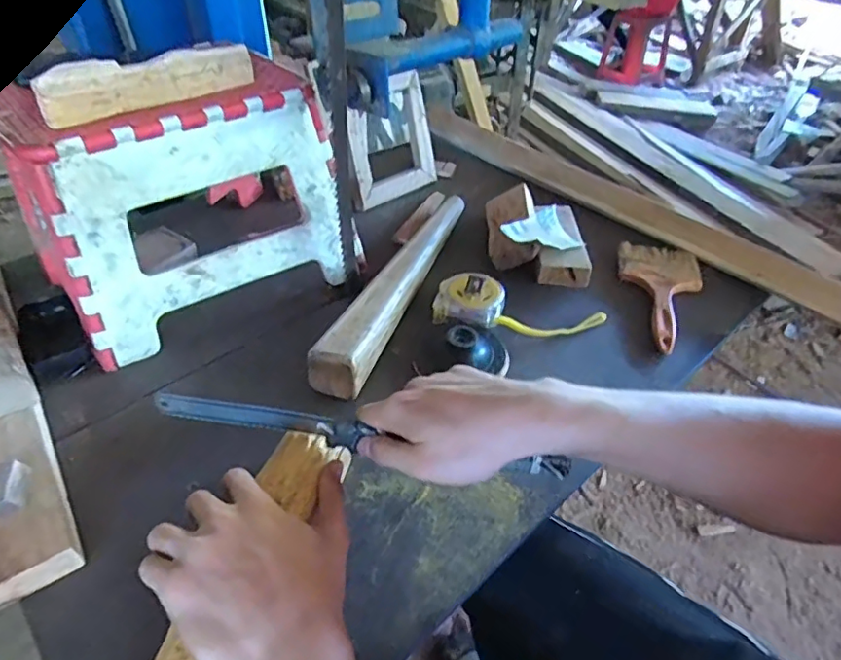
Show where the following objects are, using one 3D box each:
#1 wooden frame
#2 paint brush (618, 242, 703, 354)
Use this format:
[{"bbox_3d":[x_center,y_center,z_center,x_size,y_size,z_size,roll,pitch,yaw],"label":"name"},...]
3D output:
[{"bbox_3d":[-0.045,-0.262,0.763,0.135,0.151,0.025,-31,30,-31],"label":"wooden frame"},{"bbox_3d":[0.273,-0.044,0.622,0.089,0.013,0.185,9,42,10],"label":"paint brush"}]

